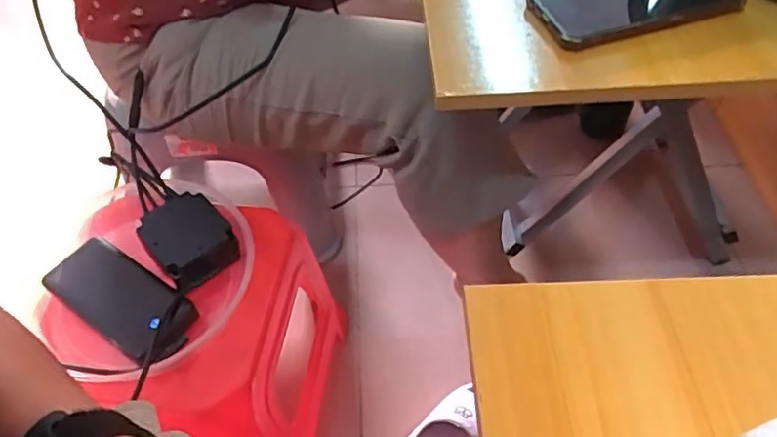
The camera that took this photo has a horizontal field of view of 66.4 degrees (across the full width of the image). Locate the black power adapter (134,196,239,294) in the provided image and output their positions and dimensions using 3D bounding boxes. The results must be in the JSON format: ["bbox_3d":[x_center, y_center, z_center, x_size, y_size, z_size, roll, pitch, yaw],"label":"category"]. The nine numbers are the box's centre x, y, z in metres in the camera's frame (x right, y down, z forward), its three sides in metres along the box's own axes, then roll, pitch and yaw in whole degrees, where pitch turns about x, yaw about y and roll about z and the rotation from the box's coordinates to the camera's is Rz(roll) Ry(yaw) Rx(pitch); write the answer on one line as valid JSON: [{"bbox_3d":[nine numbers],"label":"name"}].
[{"bbox_3d":[-0.202,0.020,0.599,0.071,0.034,0.087,-35,58,-22],"label":"black power adapter"}]

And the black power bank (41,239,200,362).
[{"bbox_3d":[-0.258,0.077,0.573,0.159,0.026,0.070,28,58,22],"label":"black power bank"}]

